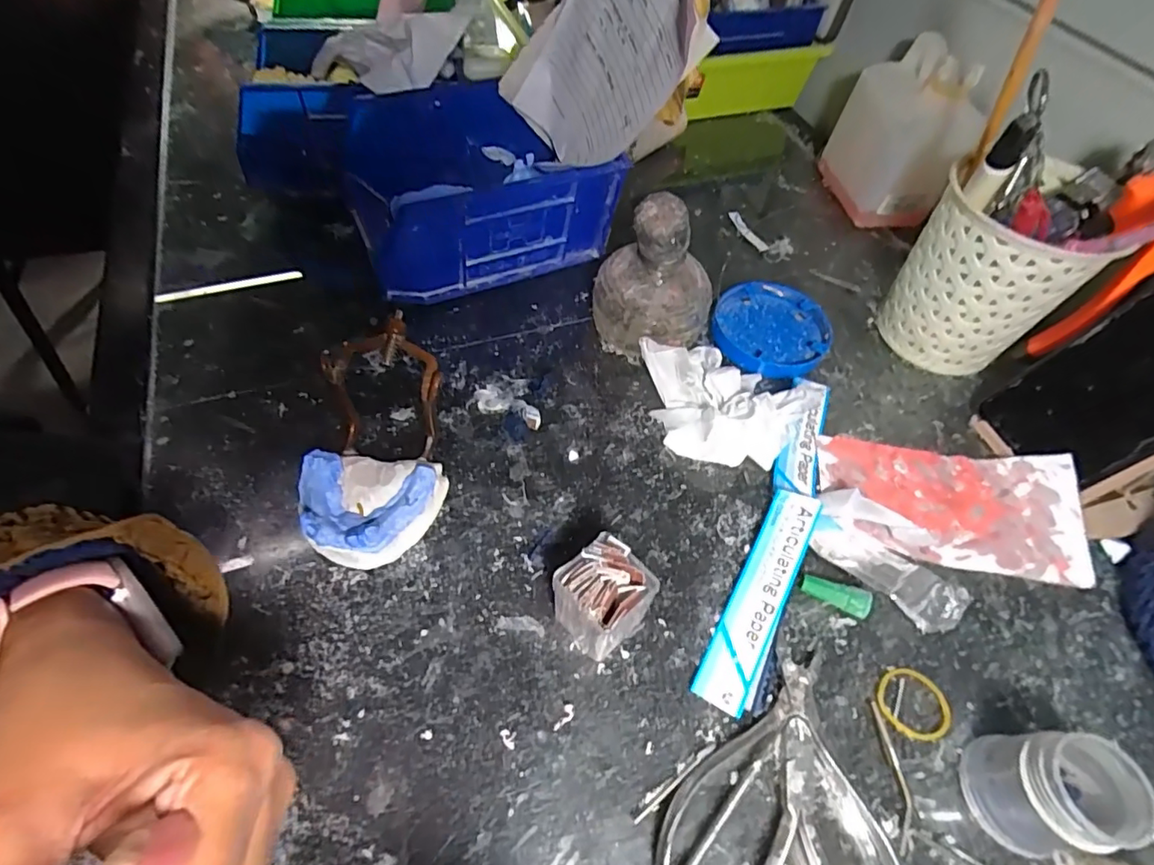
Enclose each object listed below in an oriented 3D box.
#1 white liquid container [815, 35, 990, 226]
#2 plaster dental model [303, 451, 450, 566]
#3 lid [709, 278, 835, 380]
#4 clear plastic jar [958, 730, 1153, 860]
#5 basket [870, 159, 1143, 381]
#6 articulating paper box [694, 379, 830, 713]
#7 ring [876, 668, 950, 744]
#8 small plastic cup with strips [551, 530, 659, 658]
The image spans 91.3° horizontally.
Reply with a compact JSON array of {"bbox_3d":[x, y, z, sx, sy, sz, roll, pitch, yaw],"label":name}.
[{"bbox_3d":[0.258,-0.239,0.459,0.057,0.117,0.109,-8,57,-10],"label":"white liquid container"},{"bbox_3d":[-0.107,0.037,0.292,0.068,0.029,0.057,1,56,-4],"label":"plaster dental model"},{"bbox_3d":[0.136,-0.073,0.397,0.077,0.014,0.082,2,56,-3],"label":"lid"},{"bbox_3d":[0.193,0.147,0.230,0.041,0.050,0.041,2,56,-3],"label":"clear plastic jar"},{"bbox_3d":[0.264,-0.105,0.372,0.089,0.108,0.095,30,59,15],"label":"basket"},{"bbox_3d":[0.093,0.081,0.282,0.026,0.022,0.112,27,58,13],"label":"articulating paper box"},{"bbox_3d":[0.161,0.129,0.268,0.034,0.004,0.031,2,56,-3],"label":"ring"},{"bbox_3d":[0.011,0.077,0.259,0.035,0.056,0.034,-35,65,-24],"label":"small plastic cup with strips"}]

